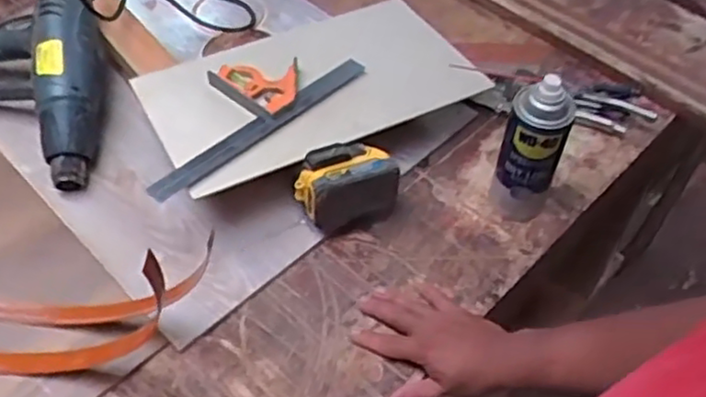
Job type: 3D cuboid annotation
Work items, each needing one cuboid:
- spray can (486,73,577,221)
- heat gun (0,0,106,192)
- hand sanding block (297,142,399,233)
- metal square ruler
[{"bbox_3d":[0.192,-0.046,0.755,0.064,0.200,0.058,20,55,14],"label":"spray can"},{"bbox_3d":[-0.399,-0.173,0.887,0.321,0.122,0.175,37,60,24],"label":"heat gun"},{"bbox_3d":[-0.006,-0.014,0.783,0.111,0.084,0.065,-26,57,-19],"label":"hand sanding block"},{"bbox_3d":[-0.129,-0.107,0.790,0.120,0.026,0.292,38,63,24],"label":"metal square ruler"}]

